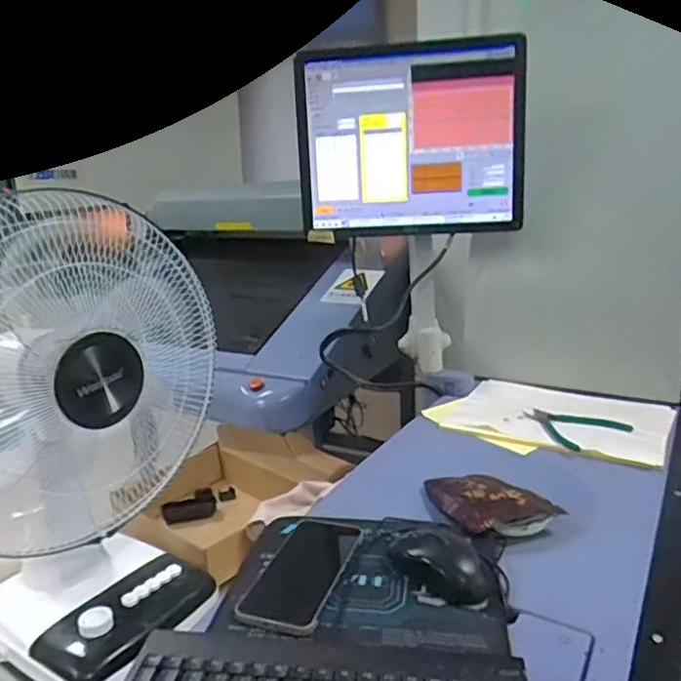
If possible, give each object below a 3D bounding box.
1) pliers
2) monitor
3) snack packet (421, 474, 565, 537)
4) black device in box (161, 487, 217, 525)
[{"bbox_3d":[0.344,0.125,0.906,0.122,0.011,0.127,-9,16,-26],"label":"pliers"},{"bbox_3d":[0.111,-0.323,0.986,0.365,0.285,0.041,1,15,11],"label":"monitor"},{"bbox_3d":[0.183,0.192,0.742,0.123,0.029,0.149,-5,15,-13],"label":"snack packet"},{"bbox_3d":[-0.316,0.346,1.258,0.106,0.028,0.091,-8,16,-23],"label":"black device in box"}]

